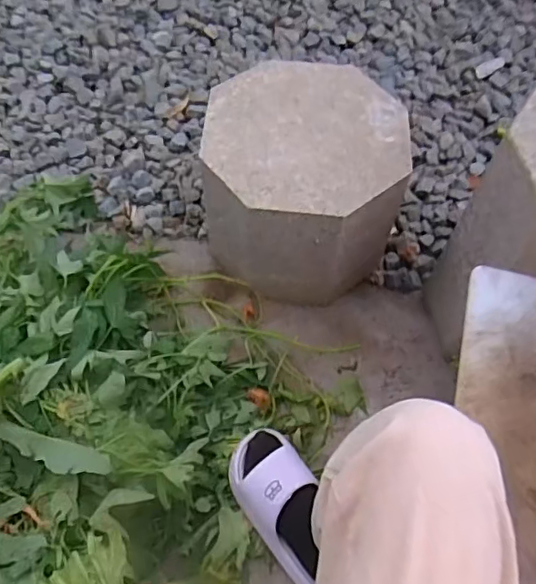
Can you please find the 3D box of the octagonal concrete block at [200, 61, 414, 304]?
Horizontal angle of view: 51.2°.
[{"bbox_3d":[0.055,-0.164,0.857,0.271,0.218,0.271,6,63,3],"label":"octagonal concrete block"}]

